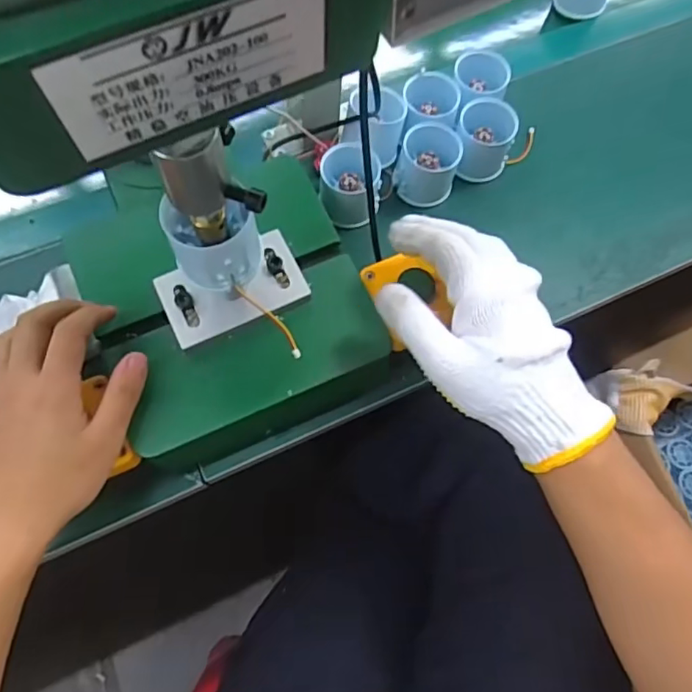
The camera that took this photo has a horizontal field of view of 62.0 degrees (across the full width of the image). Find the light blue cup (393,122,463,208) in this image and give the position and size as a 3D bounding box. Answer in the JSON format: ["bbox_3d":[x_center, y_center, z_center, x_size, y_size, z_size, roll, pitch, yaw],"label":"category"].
[{"bbox_3d":[0.074,-0.161,0.520,0.052,0.056,0.050,1,69,-2],"label":"light blue cup"}]

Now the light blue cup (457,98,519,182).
[{"bbox_3d":[0.125,-0.184,0.527,0.051,0.059,0.051,1,69,-2],"label":"light blue cup"}]

